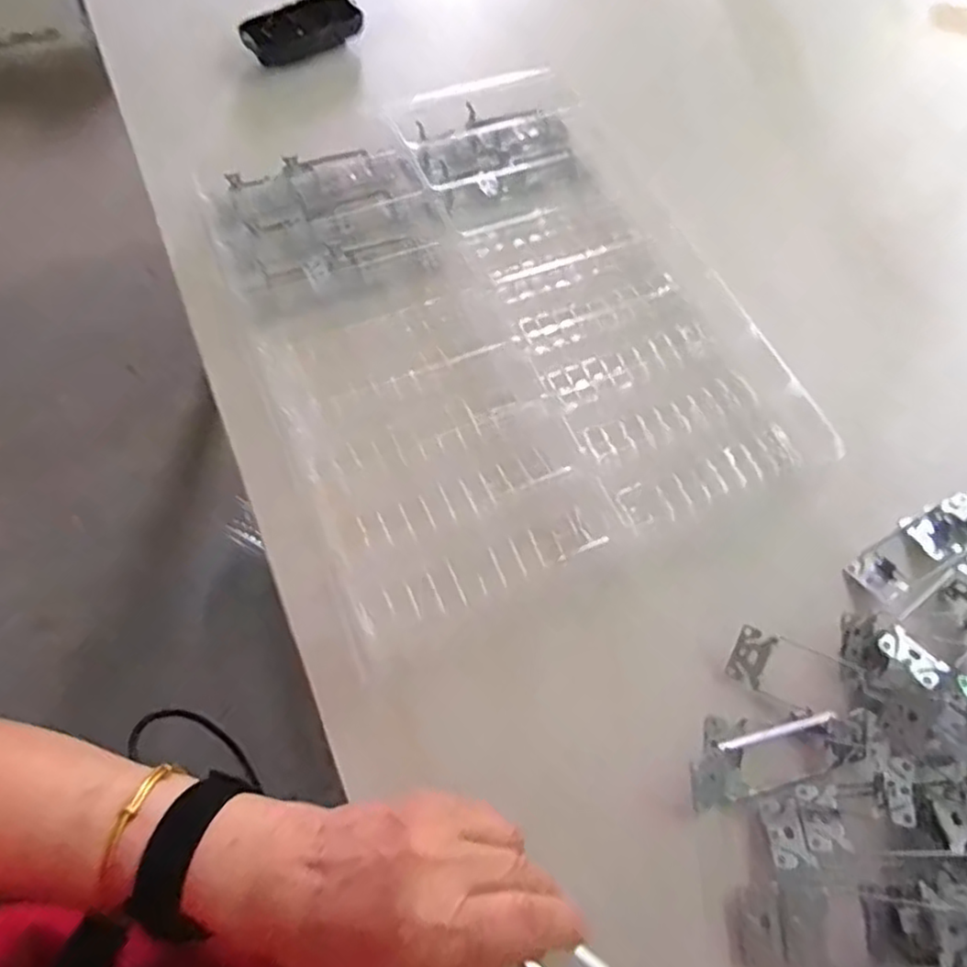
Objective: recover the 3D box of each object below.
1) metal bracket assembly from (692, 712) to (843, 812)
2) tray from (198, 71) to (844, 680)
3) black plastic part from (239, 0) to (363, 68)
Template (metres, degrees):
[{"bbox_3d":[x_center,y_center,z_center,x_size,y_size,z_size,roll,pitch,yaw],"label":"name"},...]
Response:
[{"bbox_3d":[0.154,0.149,0.369,0.083,0.031,0.043,-6,64,-5],"label":"metal bracket assembly"},{"bbox_3d":[0.002,-0.130,0.511,0.350,0.029,0.433,-20,67,-12],"label":"tray"},{"bbox_3d":[-0.168,-0.424,0.629,0.109,0.036,0.026,-19,66,-11],"label":"black plastic part"}]

